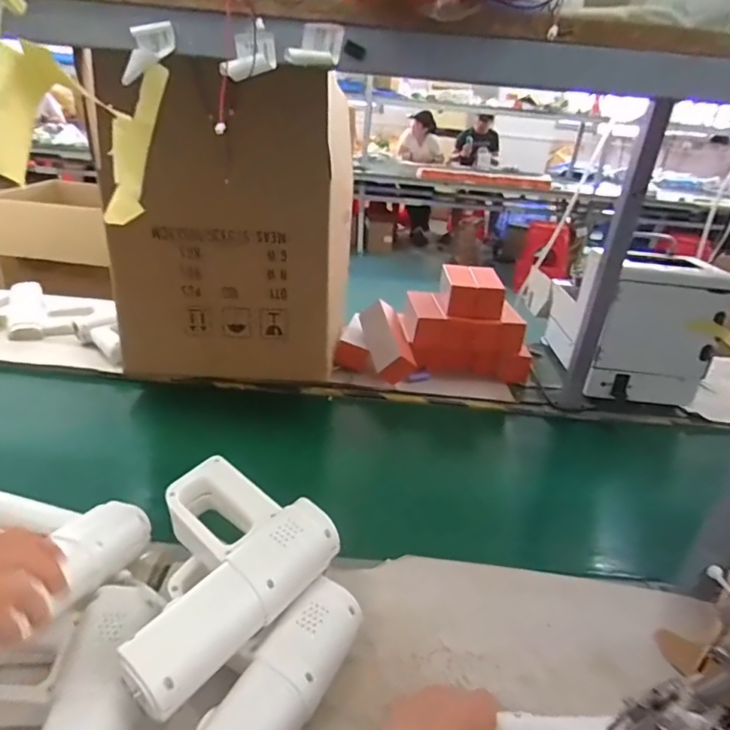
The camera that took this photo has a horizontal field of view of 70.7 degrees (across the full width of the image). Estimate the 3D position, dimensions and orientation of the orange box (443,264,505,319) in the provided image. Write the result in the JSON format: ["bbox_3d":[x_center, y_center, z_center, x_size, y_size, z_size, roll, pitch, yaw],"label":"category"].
[{"bbox_3d":[0.234,-0.162,1.138,0.125,0.060,0.152,5,27,1],"label":"orange box"}]

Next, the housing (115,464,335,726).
[{"bbox_3d":[-0.157,0.182,0.495,0.191,0.053,0.204,25,34,34],"label":"housing"}]

